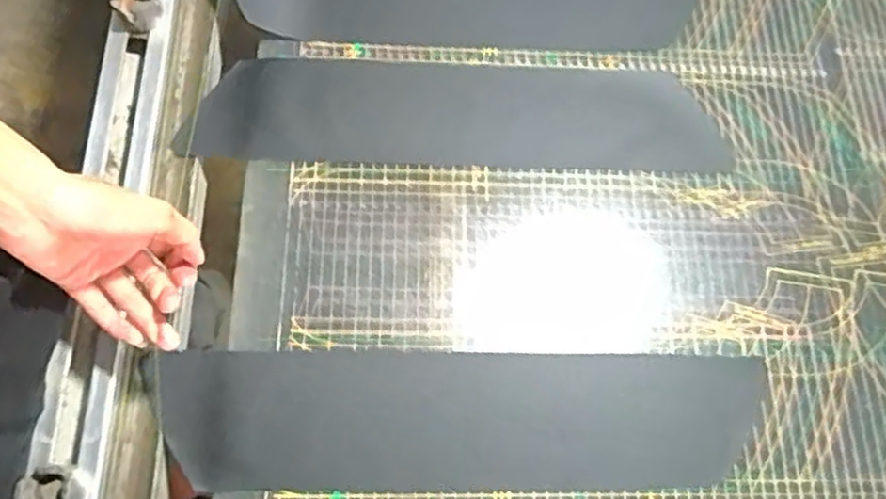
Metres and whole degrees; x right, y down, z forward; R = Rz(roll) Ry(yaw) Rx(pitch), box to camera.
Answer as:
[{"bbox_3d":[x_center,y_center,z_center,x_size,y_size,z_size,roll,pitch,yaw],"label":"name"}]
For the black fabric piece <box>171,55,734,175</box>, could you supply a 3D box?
[{"bbox_3d":[0.015,-0.124,0.641,0.463,0.017,0.110,1,71,-2],"label":"black fabric piece"}]

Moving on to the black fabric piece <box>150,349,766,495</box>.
[{"bbox_3d":[0.015,0.132,0.547,0.457,0.010,0.103,1,70,-3],"label":"black fabric piece"}]

